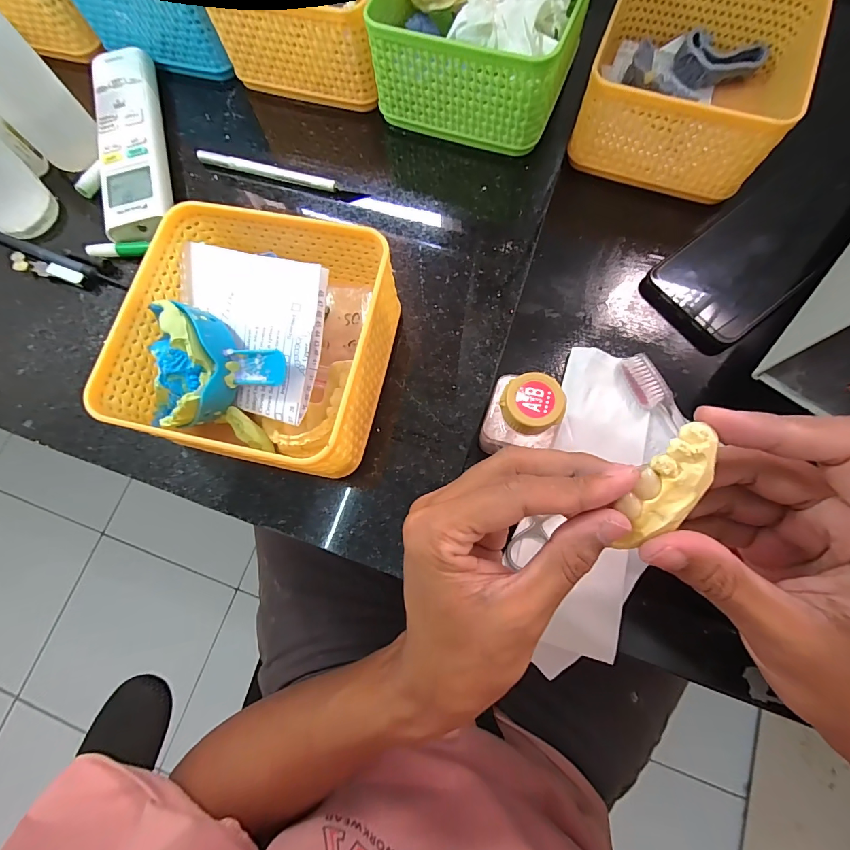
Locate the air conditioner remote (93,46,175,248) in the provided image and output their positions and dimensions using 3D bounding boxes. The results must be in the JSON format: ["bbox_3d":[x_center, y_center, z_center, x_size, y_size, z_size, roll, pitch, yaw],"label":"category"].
[{"bbox_3d":[-0.223,-0.216,0.294,0.043,0.020,0.172,-14,76,-2],"label":"air conditioner remote"}]

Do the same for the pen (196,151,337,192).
[{"bbox_3d":[-0.121,-0.193,0.294,0.114,0.009,0.009,18,77,6],"label":"pen"}]

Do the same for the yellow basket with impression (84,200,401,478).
[{"bbox_3d":[-0.089,-0.044,0.224,0.137,0.067,0.136,12,77,5],"label":"yellow basket with impression"}]

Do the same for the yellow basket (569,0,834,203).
[{"bbox_3d":[0.193,-0.248,0.279,0.132,0.060,0.129,23,78,7],"label":"yellow basket"}]

